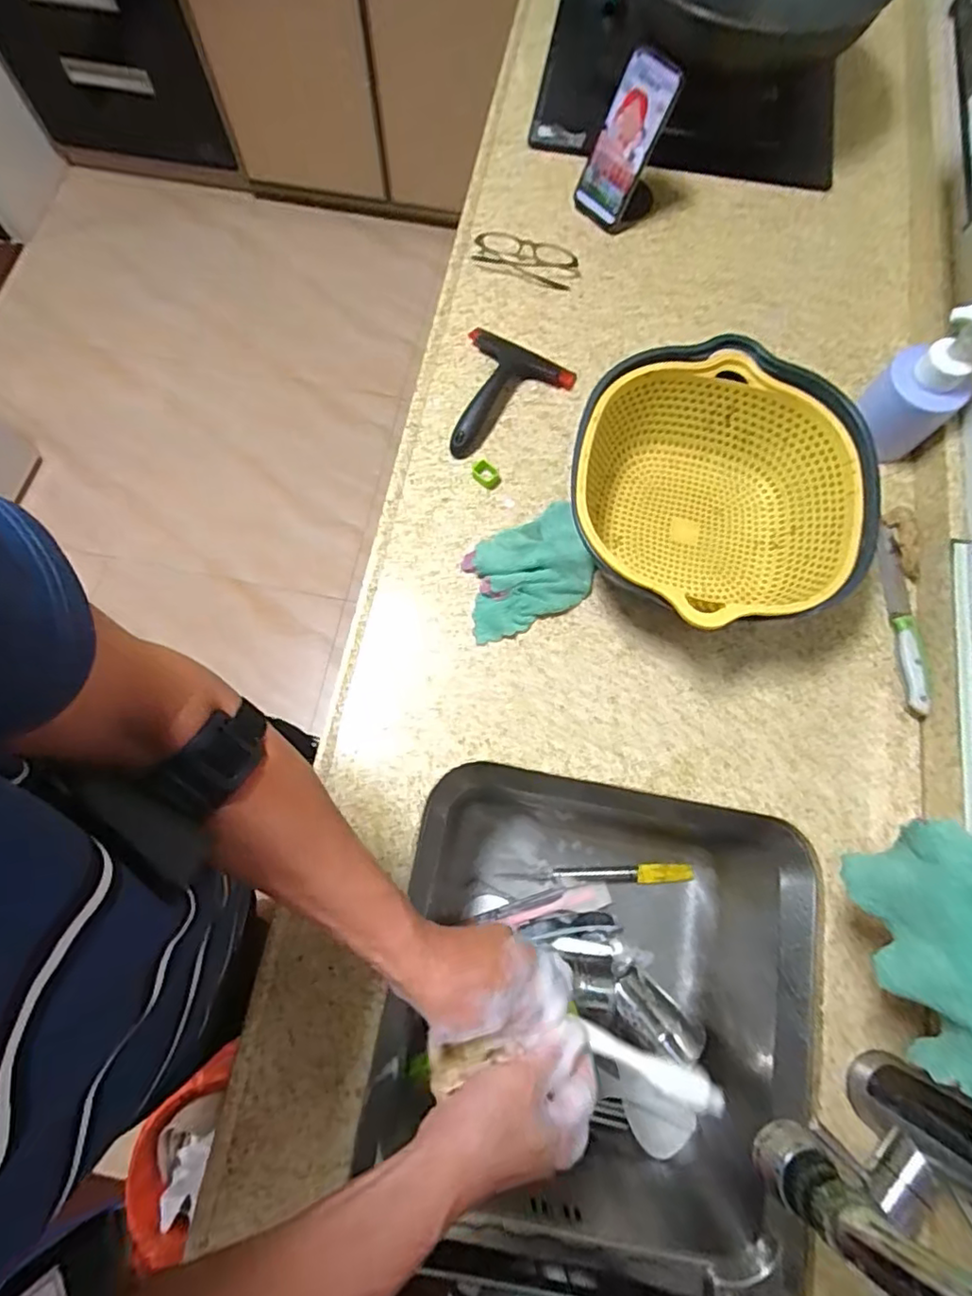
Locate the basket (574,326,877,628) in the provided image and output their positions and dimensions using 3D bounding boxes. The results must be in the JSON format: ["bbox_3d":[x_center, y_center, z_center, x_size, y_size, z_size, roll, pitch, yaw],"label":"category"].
[{"bbox_3d":[0.218,-0.150,0.607,0.276,0.114,0.285,0,73,0],"label":"basket"}]

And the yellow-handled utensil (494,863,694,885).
[{"bbox_3d":[0.138,0.285,0.755,0.236,0.015,0.024,-1,73,0],"label":"yellow-handled utensil"}]

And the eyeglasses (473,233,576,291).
[{"bbox_3d":[0.050,-0.490,0.751,0.127,0.022,0.044,22,75,6],"label":"eyeglasses"}]

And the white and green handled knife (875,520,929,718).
[{"bbox_3d":[0.436,-0.034,0.623,0.020,0.021,0.209,4,73,1],"label":"white and green handled knife"}]

